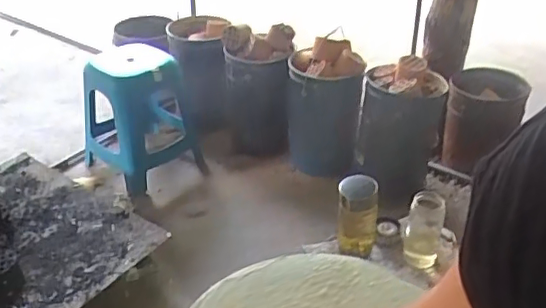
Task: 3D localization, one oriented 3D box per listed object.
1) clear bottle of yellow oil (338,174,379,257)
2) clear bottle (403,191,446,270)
[{"bbox_3d":[0.180,0.133,1.244,0.088,0.165,0.075,7,35,10],"label":"clear bottle of yellow oil"},{"bbox_3d":[0.329,0.162,1.264,0.080,0.163,0.083,10,36,14],"label":"clear bottle"}]

